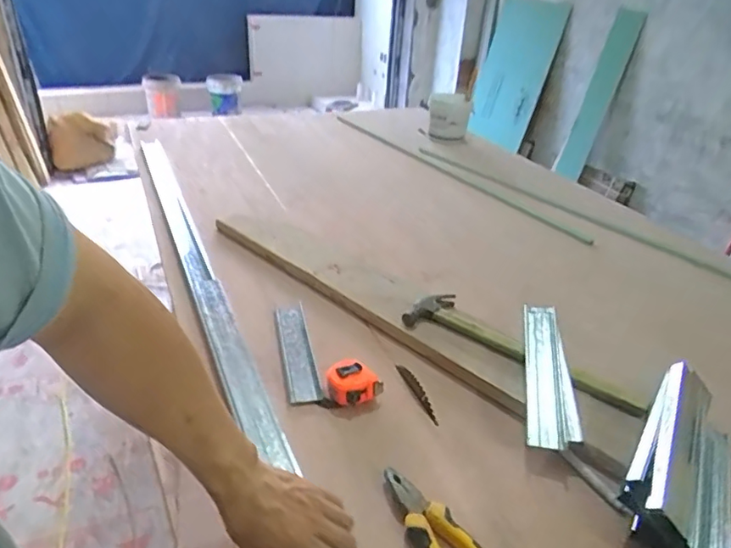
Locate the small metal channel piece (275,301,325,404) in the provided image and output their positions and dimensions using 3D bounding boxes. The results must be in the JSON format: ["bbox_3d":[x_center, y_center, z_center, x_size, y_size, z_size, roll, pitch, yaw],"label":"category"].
[{"bbox_3d":[-0.111,0.124,0.876,0.048,0.017,0.243,-2,29,-14],"label":"small metal channel piece"}]

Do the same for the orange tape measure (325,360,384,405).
[{"bbox_3d":[-0.016,0.157,0.793,0.084,0.038,0.068,5,28,-1],"label":"orange tape measure"}]

